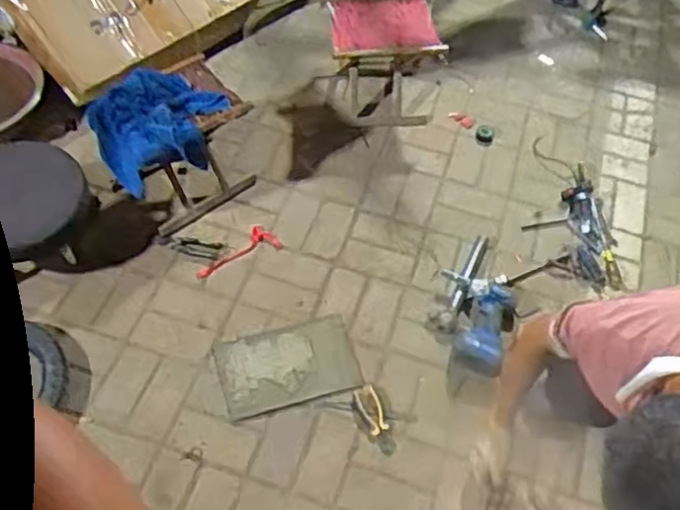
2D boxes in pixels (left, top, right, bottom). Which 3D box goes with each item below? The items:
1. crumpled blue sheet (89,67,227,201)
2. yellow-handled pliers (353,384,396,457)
[{"bbox_3d":[-0.454,-0.334,1.687,0.332,0.175,0.283,-15,59,-15],"label":"crumpled blue sheet"},{"bbox_3d":[0.078,0.378,1.517,0.056,0.012,0.165,-12,59,-13],"label":"yellow-handled pliers"}]

